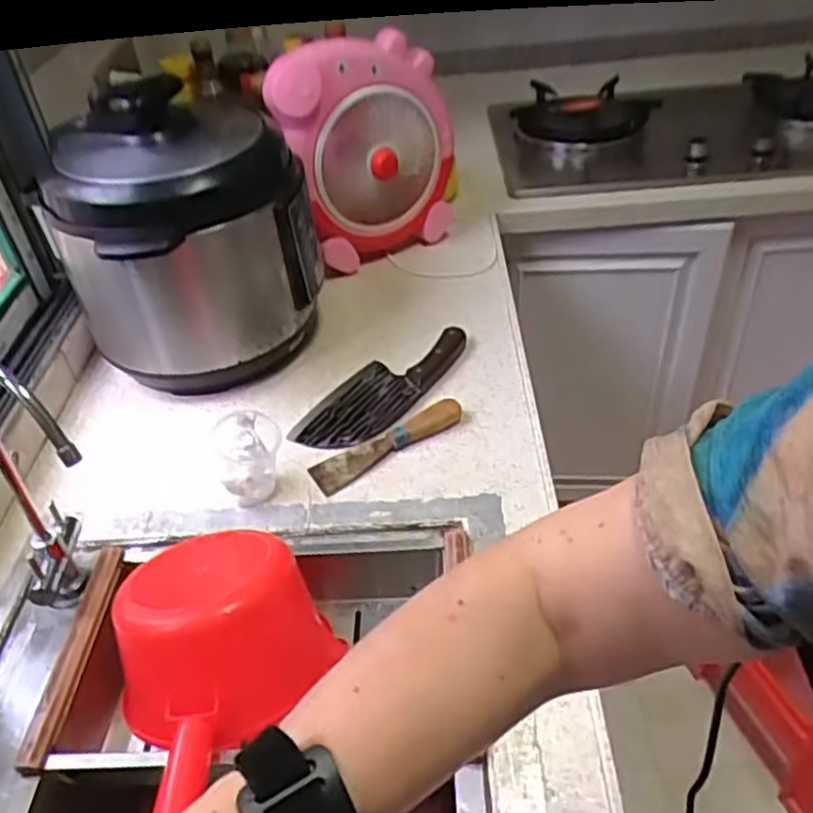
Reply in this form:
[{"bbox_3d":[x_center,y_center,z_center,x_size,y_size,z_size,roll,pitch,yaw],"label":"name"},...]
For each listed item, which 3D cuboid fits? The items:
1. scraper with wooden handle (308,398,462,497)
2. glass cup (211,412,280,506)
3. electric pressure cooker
[{"bbox_3d":[-0.020,0.035,0.789,0.174,0.024,0.044,-25,43,-23],"label":"scraper with wooden handle"},{"bbox_3d":[-0.158,0.048,0.741,0.065,0.082,0.055,-15,40,-13],"label":"glass cup"},{"bbox_3d":[-0.265,-0.215,0.891,0.272,0.312,0.328,-19,41,-16],"label":"electric pressure cooker"}]

